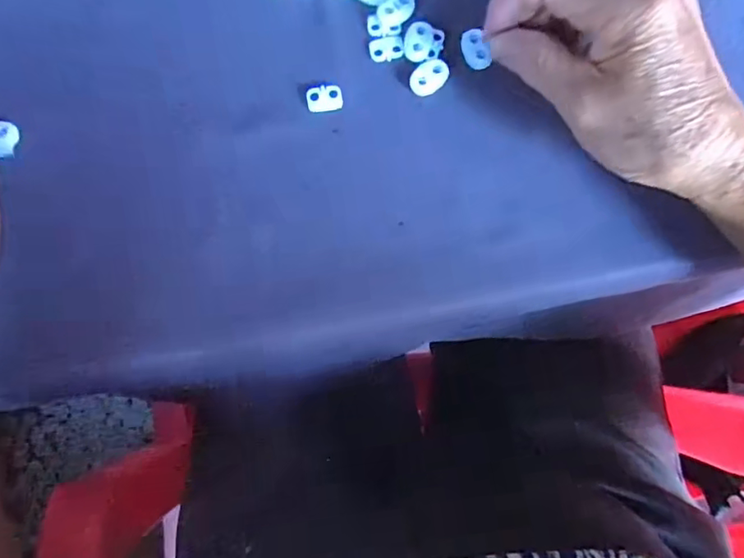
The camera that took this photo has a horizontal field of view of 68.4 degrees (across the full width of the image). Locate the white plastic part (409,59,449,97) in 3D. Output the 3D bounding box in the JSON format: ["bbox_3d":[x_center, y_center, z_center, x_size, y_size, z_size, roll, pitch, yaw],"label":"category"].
[{"bbox_3d":[0.031,-0.109,0.294,0.022,0.004,0.016,-34,82,-5],"label":"white plastic part"}]

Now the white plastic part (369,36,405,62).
[{"bbox_3d":[0.008,-0.126,0.298,0.018,0.004,0.014,-7,81,-1],"label":"white plastic part"}]

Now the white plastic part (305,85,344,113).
[{"bbox_3d":[-0.025,-0.098,0.295,0.020,0.004,0.013,-9,81,-1],"label":"white plastic part"}]

